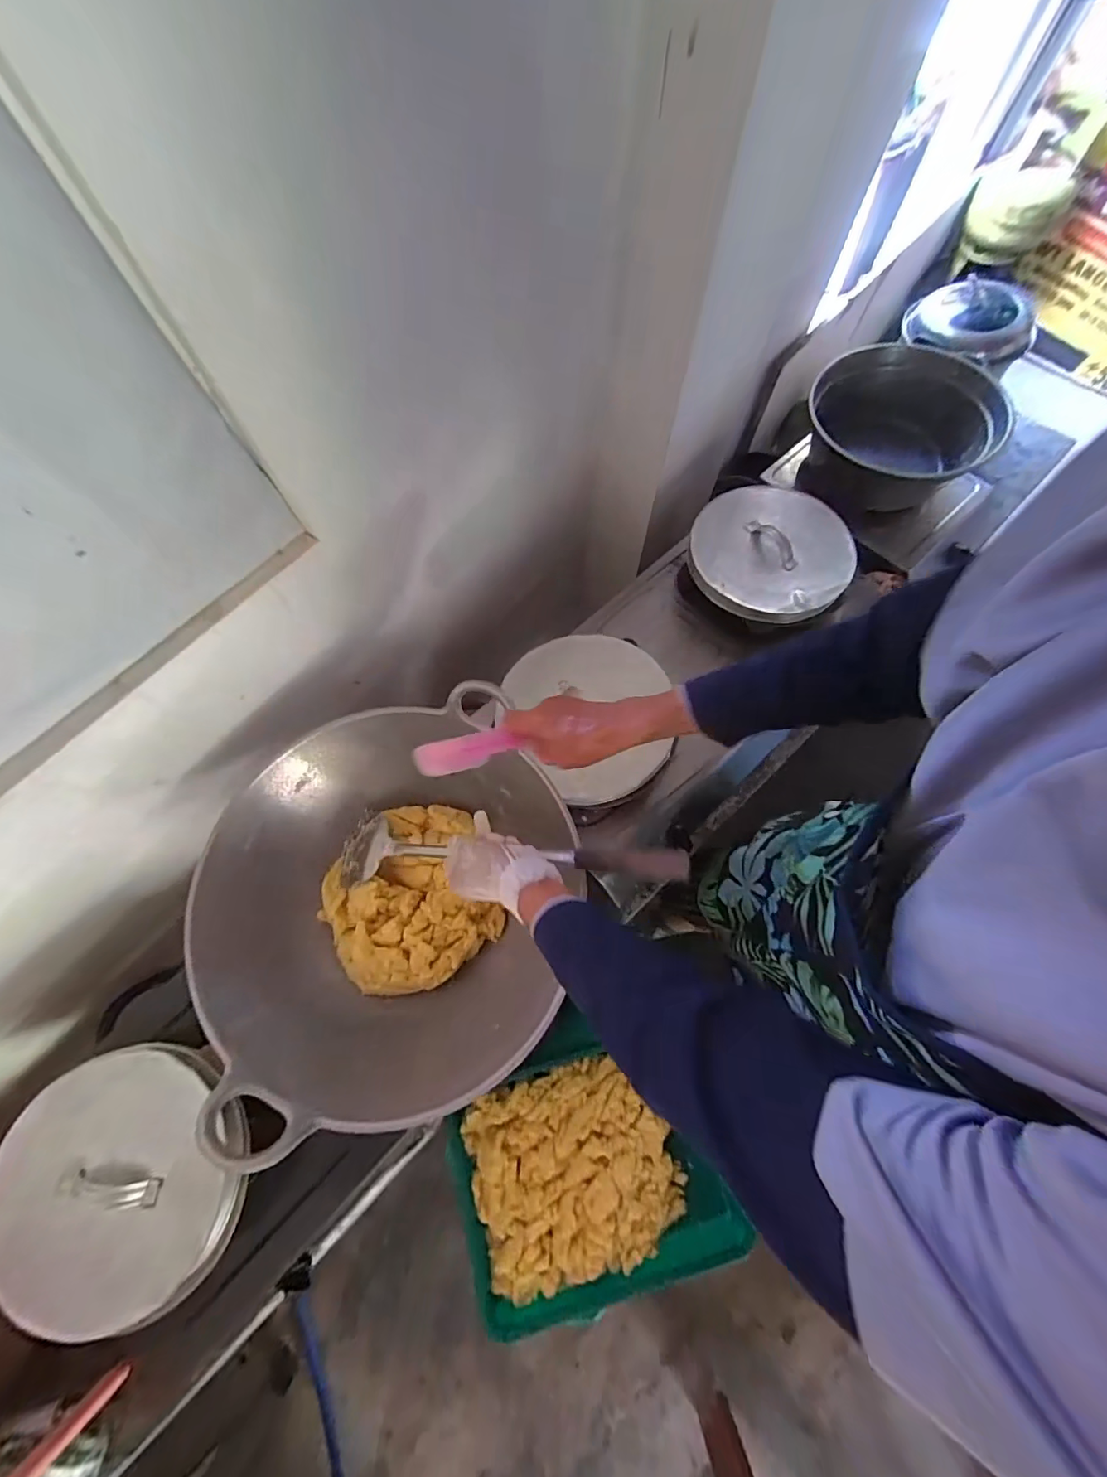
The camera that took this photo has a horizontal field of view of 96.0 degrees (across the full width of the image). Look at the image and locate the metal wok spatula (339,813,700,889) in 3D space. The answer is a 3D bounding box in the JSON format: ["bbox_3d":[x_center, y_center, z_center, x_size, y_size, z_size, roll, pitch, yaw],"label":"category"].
[{"bbox_3d":[-0.076,0.132,0.562,0.442,0.030,0.085,-4,67,26],"label":"metal wok spatula"}]

